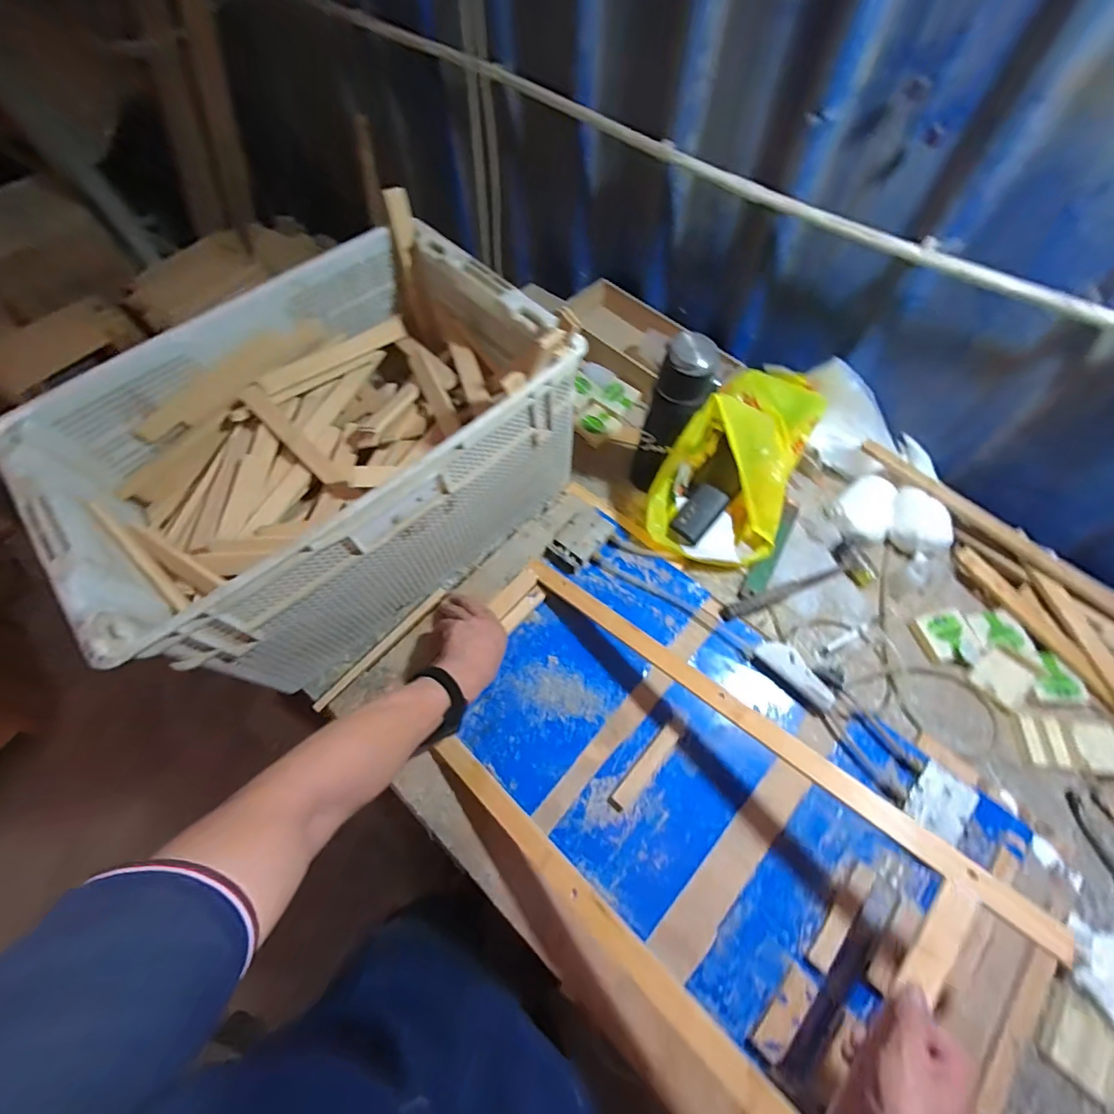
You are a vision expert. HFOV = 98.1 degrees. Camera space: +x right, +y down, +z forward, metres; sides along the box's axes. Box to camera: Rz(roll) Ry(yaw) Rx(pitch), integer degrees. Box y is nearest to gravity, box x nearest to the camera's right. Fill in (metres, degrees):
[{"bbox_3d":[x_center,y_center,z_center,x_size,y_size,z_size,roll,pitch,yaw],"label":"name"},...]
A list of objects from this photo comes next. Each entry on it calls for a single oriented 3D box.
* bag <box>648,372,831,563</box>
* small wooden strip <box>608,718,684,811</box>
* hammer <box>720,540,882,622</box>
[{"bbox_3d":[0.323,-0.175,0.782,0.207,0.187,0.385,34,68,15],"label":"bag"},{"bbox_3d":[0.124,0.278,0.651,0.026,0.010,0.141,39,70,16],"label":"small wooden strip"},{"bbox_3d":[0.382,0.058,0.769,0.260,0.031,0.076,-24,67,-12],"label":"hammer"}]

